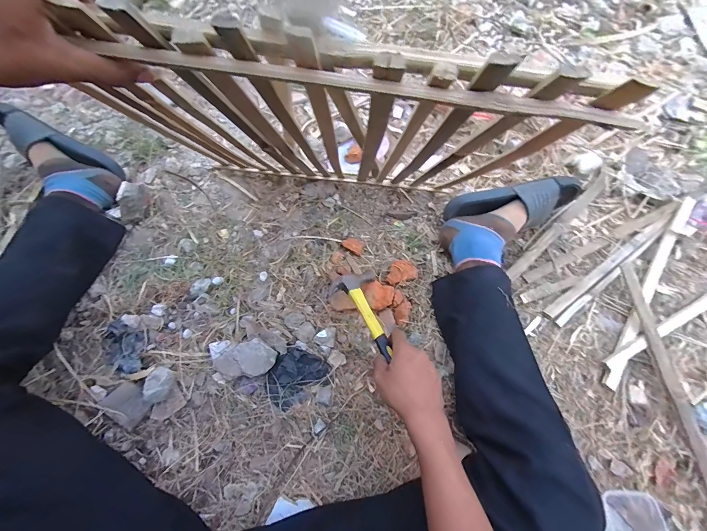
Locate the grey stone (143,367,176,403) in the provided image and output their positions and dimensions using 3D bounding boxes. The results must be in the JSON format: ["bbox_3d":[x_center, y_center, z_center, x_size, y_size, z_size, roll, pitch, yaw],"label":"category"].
[{"bbox_3d":[-0.325,0.198,0.522,0.040,0.030,0.051,-14,71,-6],"label":"grey stone"}]

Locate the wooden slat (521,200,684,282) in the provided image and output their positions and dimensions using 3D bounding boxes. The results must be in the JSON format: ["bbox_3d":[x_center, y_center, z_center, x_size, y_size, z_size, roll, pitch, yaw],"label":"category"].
[{"bbox_3d":[0.532,-0.052,0.653,0.425,0.018,0.021,-24,72,-9],"label":"wooden slat"}]

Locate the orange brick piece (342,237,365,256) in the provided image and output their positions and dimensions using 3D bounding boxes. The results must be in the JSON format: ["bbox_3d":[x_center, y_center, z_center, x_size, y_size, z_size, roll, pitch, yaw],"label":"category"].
[{"bbox_3d":[0.003,-0.042,0.634,0.046,0.012,0.032,38,73,12],"label":"orange brick piece"}]

